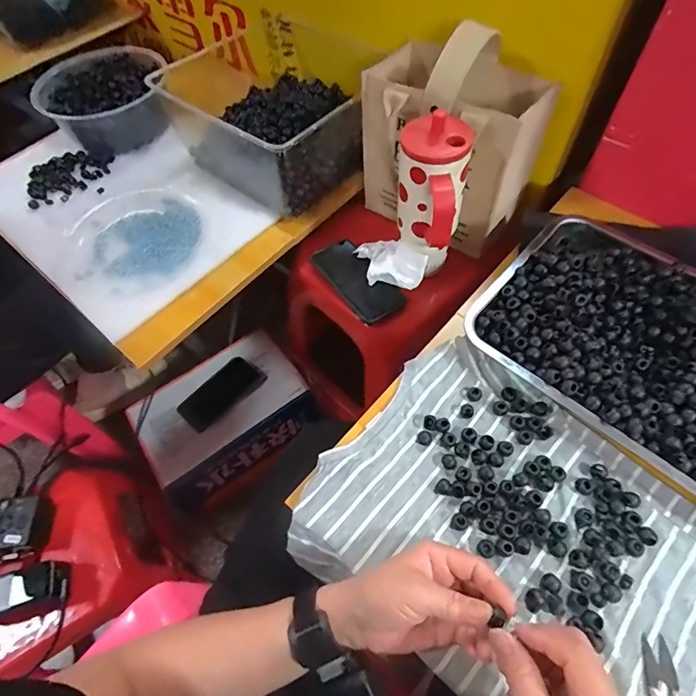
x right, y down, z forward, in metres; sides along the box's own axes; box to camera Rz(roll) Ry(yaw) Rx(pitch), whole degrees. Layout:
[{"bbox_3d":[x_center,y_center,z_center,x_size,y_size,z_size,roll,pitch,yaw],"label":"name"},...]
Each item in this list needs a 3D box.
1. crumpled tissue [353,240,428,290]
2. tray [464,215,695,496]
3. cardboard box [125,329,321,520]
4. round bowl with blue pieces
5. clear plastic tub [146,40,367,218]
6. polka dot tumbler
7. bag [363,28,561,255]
[{"bbox_3d":[0.056,-0.131,0.648,0.076,0.036,0.112,-34,63,-15],"label":"crumpled tissue"},{"bbox_3d":[0.326,-0.006,0.459,0.343,0.058,0.261,34,68,22],"label":"tray"},{"bbox_3d":[-0.253,0.155,0.935,0.325,0.167,0.217,-34,63,-14],"label":"cardboard box"},{"bbox_3d":[-0.331,-0.177,0.683,0.205,0.032,0.217,38,69,23],"label":"round bowl with blue pieces"},{"bbox_3d":[-0.097,-0.374,0.710,0.280,0.142,0.268,39,70,23],"label":"clear plastic tub"},{"bbox_3d":[0.113,-0.179,0.561,0.083,0.197,0.111,-11,60,-2],"label":"polka dot tumbler"},{"bbox_3d":[0.149,-0.307,0.620,0.225,0.258,0.144,37,69,22],"label":"bag"}]

